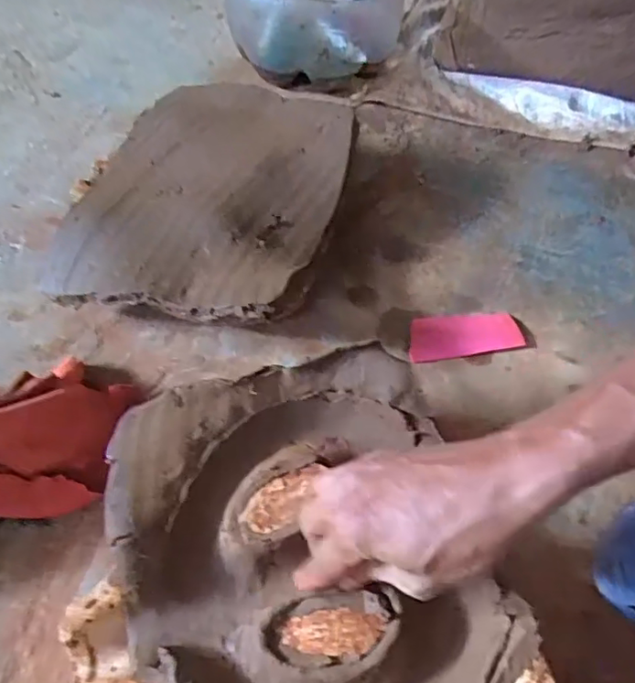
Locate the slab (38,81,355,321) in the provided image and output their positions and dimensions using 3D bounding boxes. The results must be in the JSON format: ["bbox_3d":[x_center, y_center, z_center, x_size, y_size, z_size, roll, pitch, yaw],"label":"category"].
[{"bbox_3d":[-0.112,-0.152,0.581,0.251,0.045,0.311,14,55,9],"label":"slab"}]

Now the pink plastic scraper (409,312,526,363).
[{"bbox_3d":[0.143,-0.007,0.560,0.111,0.007,0.048,-8,55,-7],"label":"pink plastic scraper"}]

